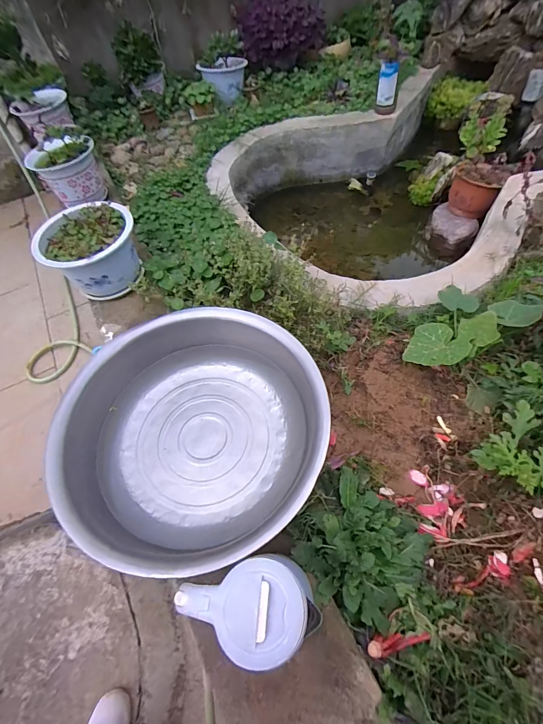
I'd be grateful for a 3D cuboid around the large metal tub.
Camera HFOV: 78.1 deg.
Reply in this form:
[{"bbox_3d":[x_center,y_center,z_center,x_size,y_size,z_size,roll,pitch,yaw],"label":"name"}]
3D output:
[{"bbox_3d":[-0.156,0.132,0.733,0.536,0.159,0.535,-2,57,4],"label":"large metal tub"}]

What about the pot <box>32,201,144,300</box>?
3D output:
[{"bbox_3d":[-0.537,-0.337,1.021,0.261,0.171,0.260,-2,57,4],"label":"pot"}]

